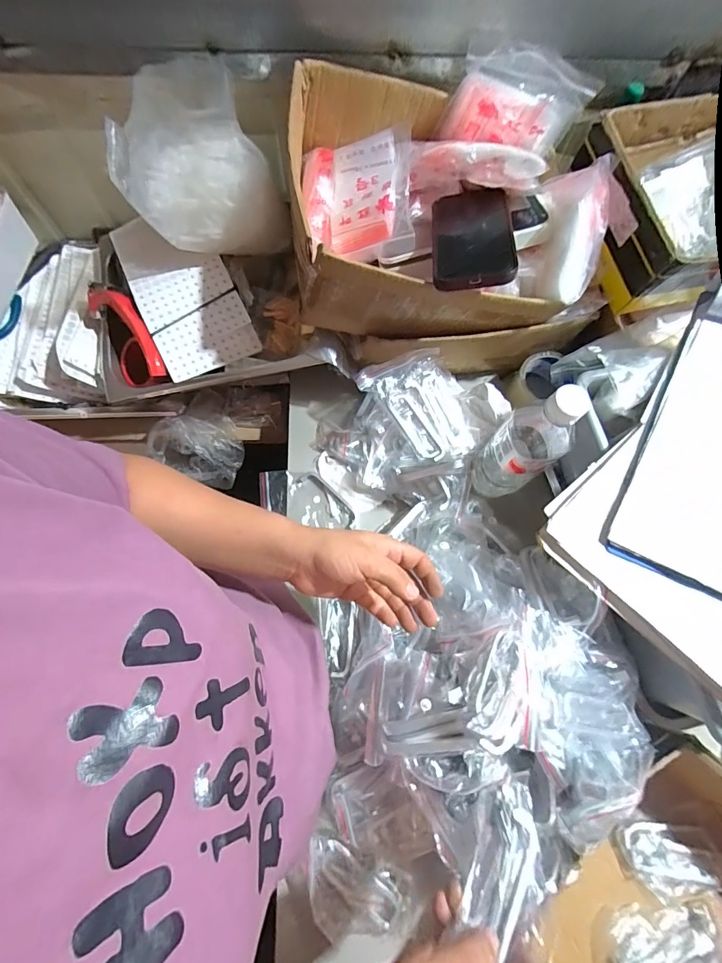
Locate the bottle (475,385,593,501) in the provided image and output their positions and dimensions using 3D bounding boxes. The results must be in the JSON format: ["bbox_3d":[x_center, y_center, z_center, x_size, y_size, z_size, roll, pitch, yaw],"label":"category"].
[{"bbox_3d":[0.190,-0.041,0.482,0.070,0.226,0.068,0,72,-1],"label":"bottle"}]

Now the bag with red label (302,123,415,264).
[{"bbox_3d":[0.006,-0.337,0.489,0.105,0.035,0.162,-6,76,20],"label":"bag with red label"}]

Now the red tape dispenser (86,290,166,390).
[{"bbox_3d":[-0.316,-0.194,0.556,0.059,0.033,0.137,-31,95,-10],"label":"red tape dispenser"}]

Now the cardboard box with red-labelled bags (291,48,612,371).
[{"bbox_3d":[0.090,-0.313,0.526,0.349,0.207,0.296,-10,73,-4],"label":"cardboard box with red-labelled bags"}]

